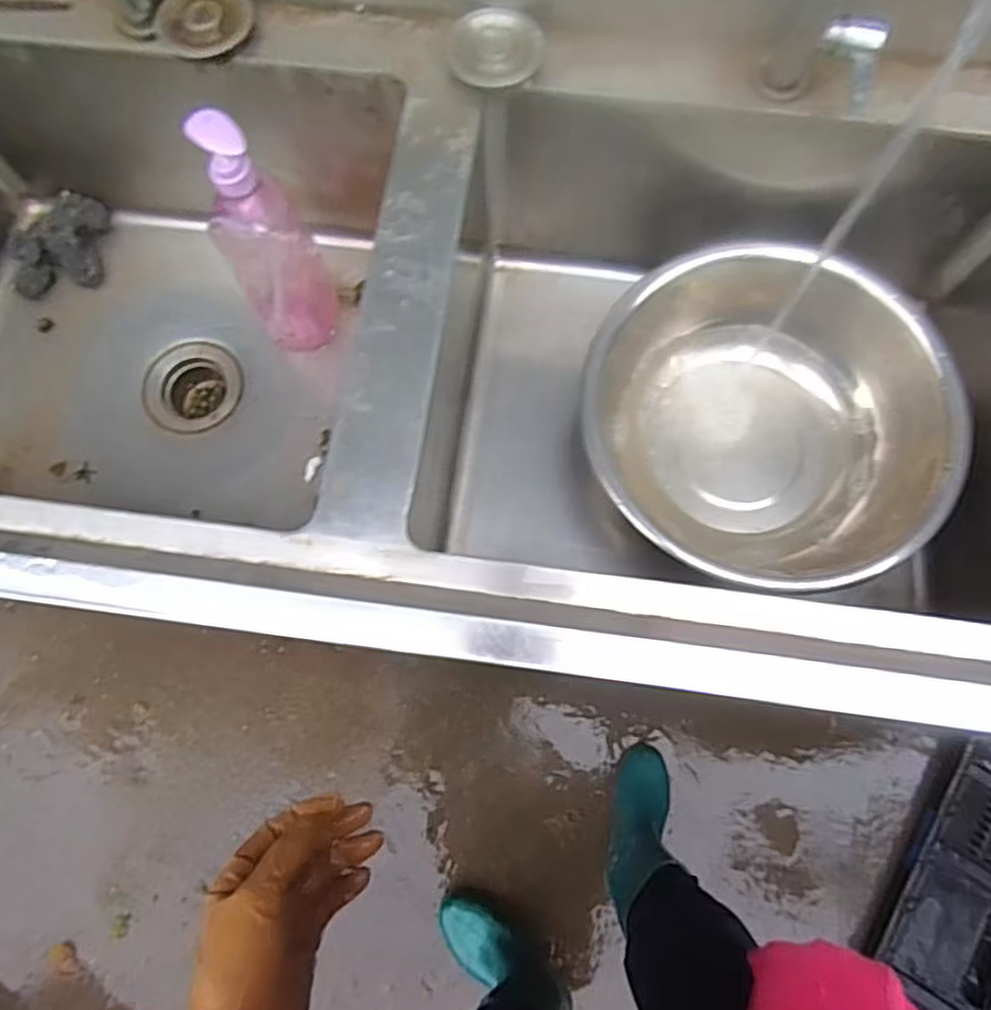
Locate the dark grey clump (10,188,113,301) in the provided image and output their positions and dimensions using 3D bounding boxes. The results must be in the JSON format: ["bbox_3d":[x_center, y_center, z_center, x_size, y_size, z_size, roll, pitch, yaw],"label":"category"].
[{"bbox_3d":[-0.514,-0.311,0.833,0.118,0.030,0.109,-16,75,-3],"label":"dark grey clump"}]

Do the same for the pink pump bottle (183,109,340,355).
[{"bbox_3d":[-0.224,-0.253,0.688,0.085,0.264,0.070,-21,76,-5],"label":"pink pump bottle"}]

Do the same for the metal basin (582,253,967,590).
[{"bbox_3d":[0.260,-0.061,0.698,0.320,0.137,0.295,0,75,1],"label":"metal basin"}]

